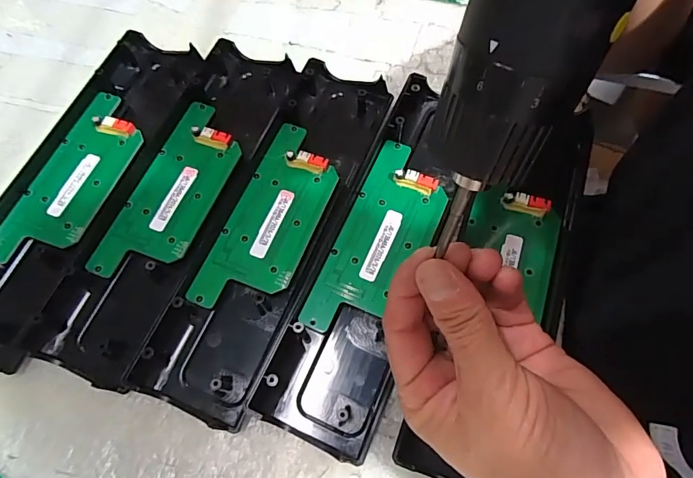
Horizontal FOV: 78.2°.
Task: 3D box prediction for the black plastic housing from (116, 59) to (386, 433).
[{"bbox_3d":[-0.049,-0.015,0.276,0.077,0.017,0.245,19,68,8],"label":"black plastic housing"}]

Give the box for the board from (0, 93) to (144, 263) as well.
[{"bbox_3d":[-0.183,-0.041,0.290,0.054,0.012,0.132,19,68,8],"label":"board"}]

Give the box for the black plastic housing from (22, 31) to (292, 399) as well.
[{"bbox_3d":[-0.114,-0.032,0.285,0.072,0.017,0.244,18,68,8],"label":"black plastic housing"}]

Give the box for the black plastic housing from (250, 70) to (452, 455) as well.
[{"bbox_3d":[0.021,0.004,0.267,0.065,0.019,0.233,20,68,9],"label":"black plastic housing"}]

